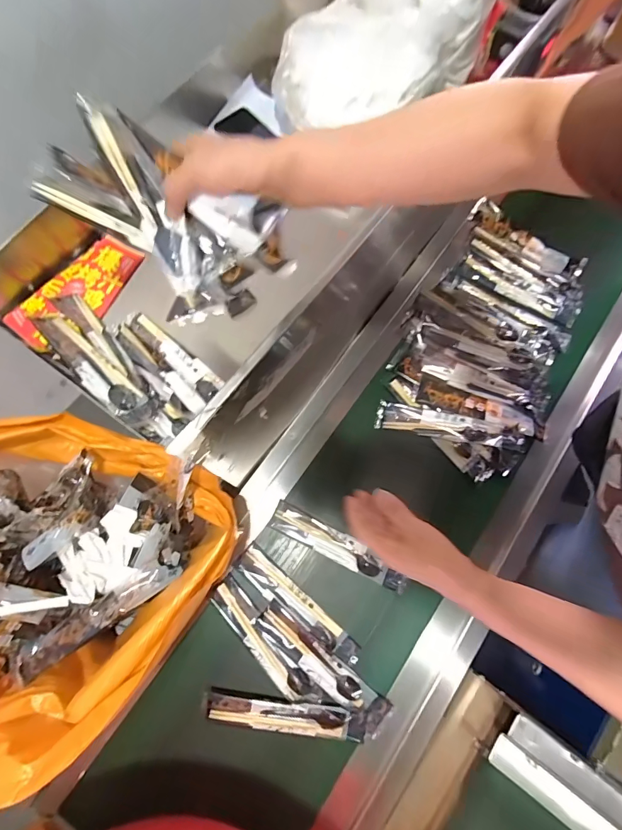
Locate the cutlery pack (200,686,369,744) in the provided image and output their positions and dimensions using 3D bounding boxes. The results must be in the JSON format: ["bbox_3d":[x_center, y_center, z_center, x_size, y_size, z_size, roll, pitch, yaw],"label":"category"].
[{"bbox_3d":[-0.042,0.437,0.576,0.230,0.017,0.043,8,76,1],"label":"cutlery pack"}]

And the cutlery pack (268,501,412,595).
[{"bbox_3d":[0.046,0.214,0.650,0.232,0.018,0.047,26,77,5],"label":"cutlery pack"}]

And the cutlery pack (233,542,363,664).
[{"bbox_3d":[-0.022,0.297,0.627,0.226,0.012,0.044,39,78,8],"label":"cutlery pack"}]

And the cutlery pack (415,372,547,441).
[{"bbox_3d":[0.301,-0.015,0.699,0.226,0.015,0.053,19,76,4],"label":"cutlery pack"}]

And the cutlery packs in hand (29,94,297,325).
[{"bbox_3d":[-0.142,-0.181,0.360,0.250,0.056,0.116,33,78,8],"label":"cutlery packs in hand"}]

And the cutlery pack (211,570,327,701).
[{"bbox_3d":[-0.068,0.345,0.611,0.056,0.009,0.217,-42,80,-11],"label":"cutlery pack"}]

